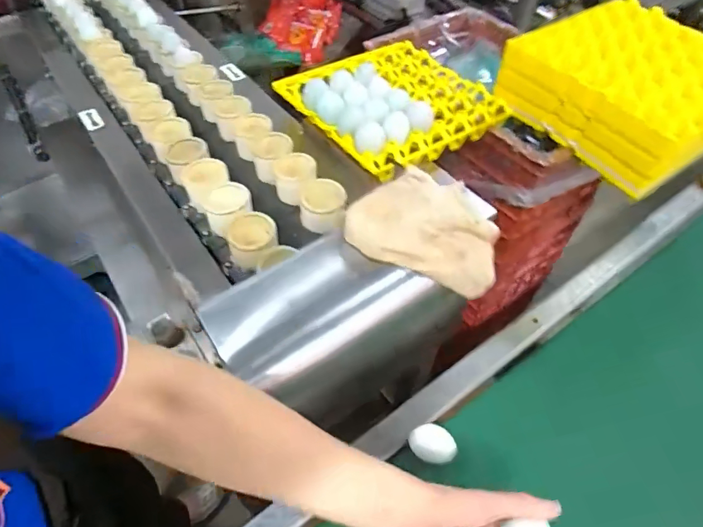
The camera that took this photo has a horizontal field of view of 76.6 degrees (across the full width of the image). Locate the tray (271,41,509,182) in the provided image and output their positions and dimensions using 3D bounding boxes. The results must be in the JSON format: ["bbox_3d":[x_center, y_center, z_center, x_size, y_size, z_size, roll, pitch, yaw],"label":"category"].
[{"bbox_3d":[0.067,-0.281,0.742,0.280,0.069,0.284,-29,57,-22],"label":"tray"}]

